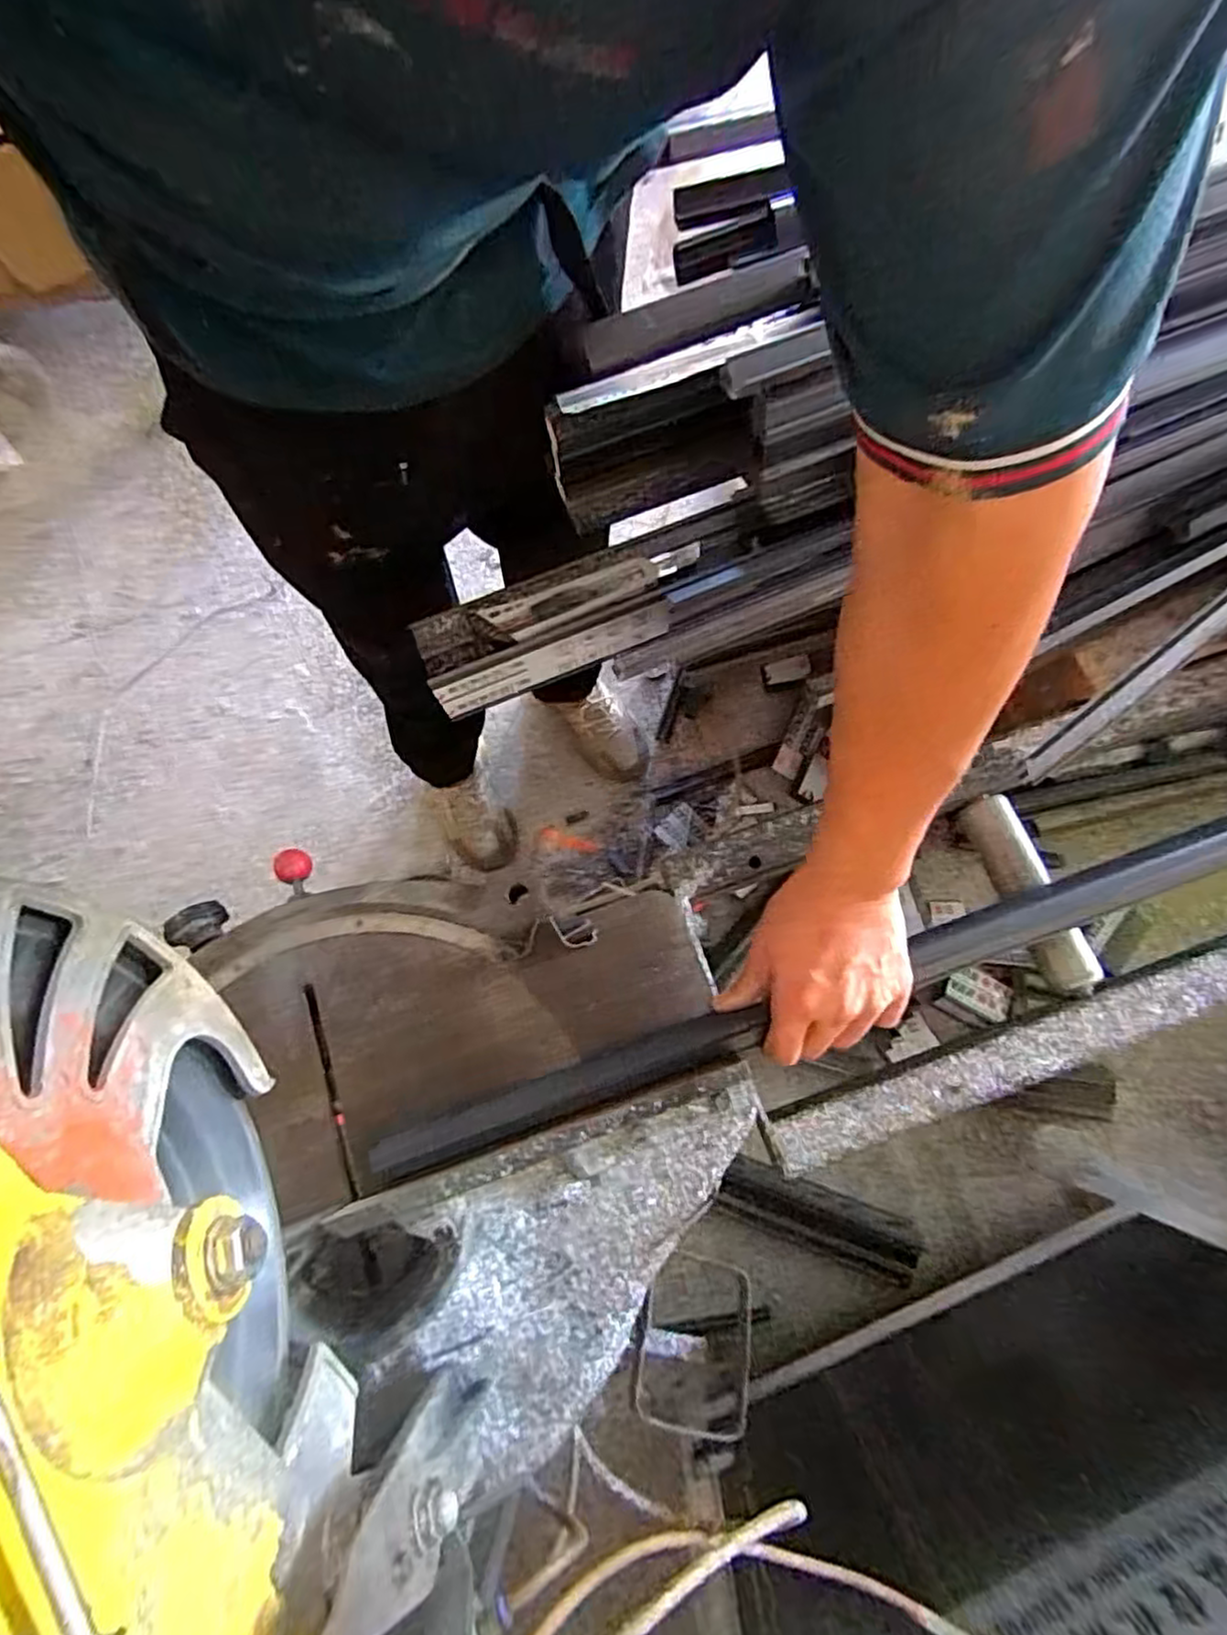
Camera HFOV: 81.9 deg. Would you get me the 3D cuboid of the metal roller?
[{"bbox_3d":[0.316,0.056,0.544,0.031,0.039,0.154,-20,75,-3],"label":"metal roller"}]

